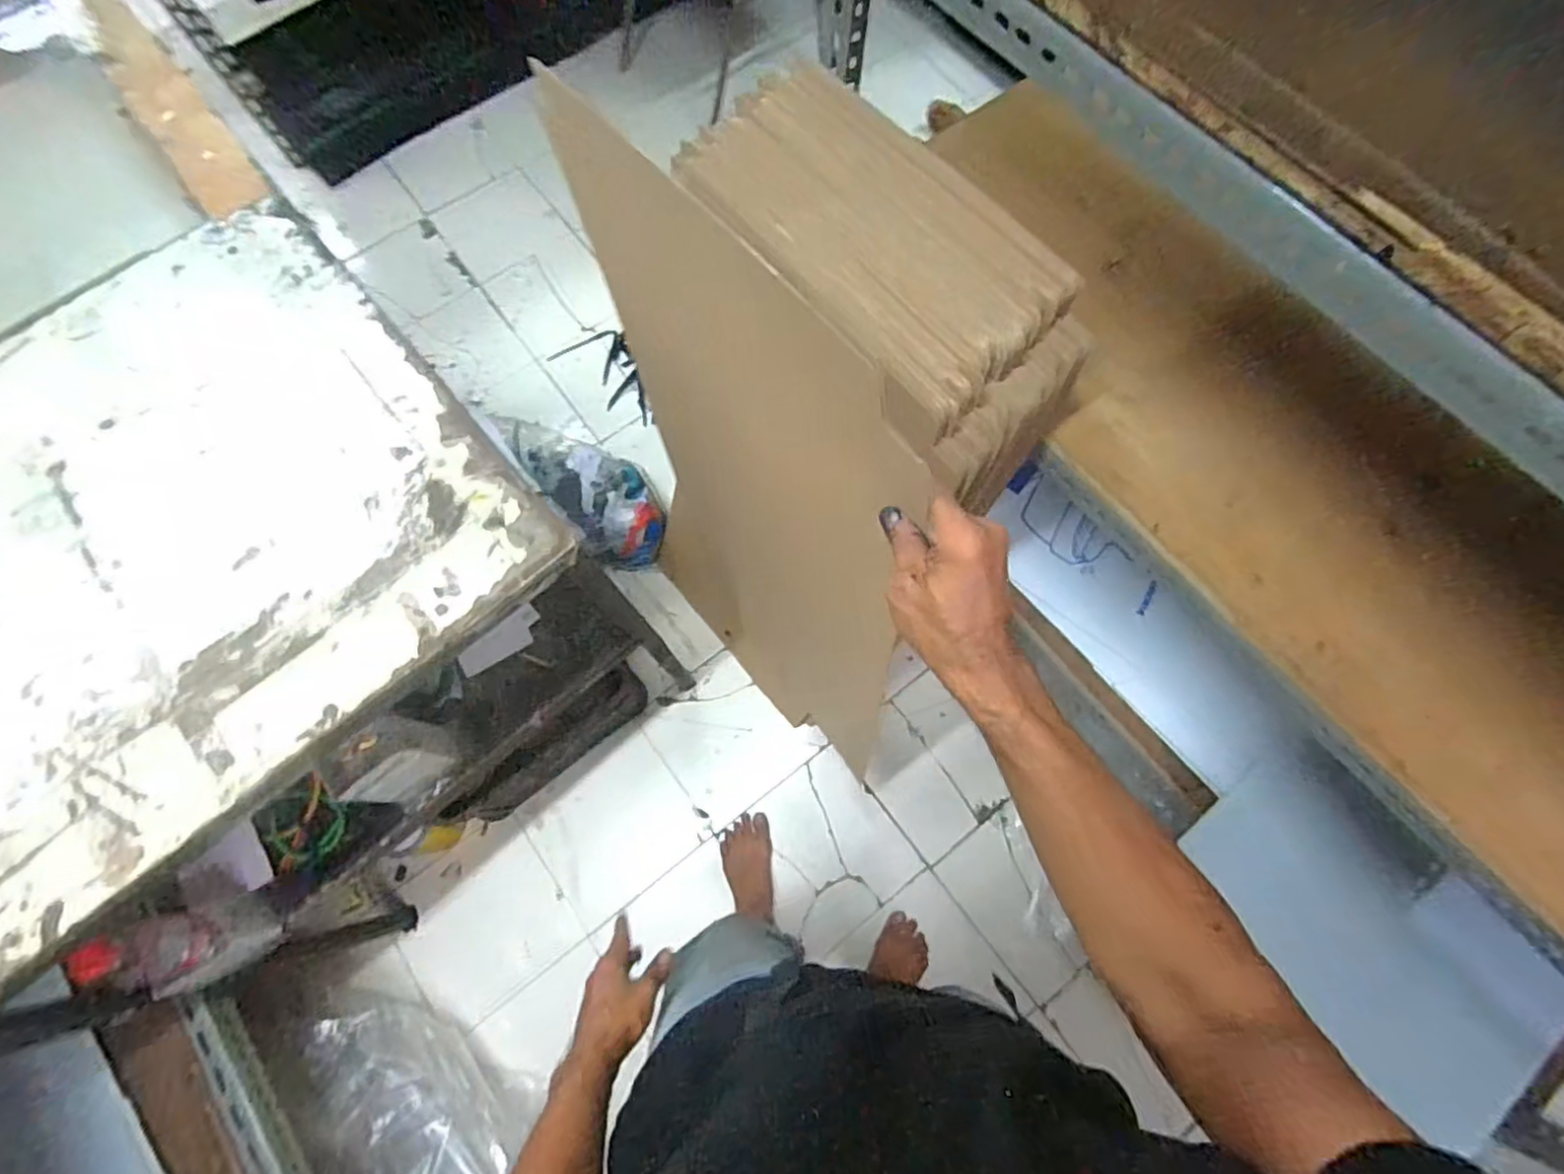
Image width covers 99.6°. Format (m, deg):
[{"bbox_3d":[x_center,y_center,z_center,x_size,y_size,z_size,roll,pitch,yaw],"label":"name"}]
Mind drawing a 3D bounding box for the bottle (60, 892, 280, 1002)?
[{"bbox_3d":[-0.678,0.411,0.758,0.072,0.212,0.094,-14,72,-4],"label":"bottle"}]

